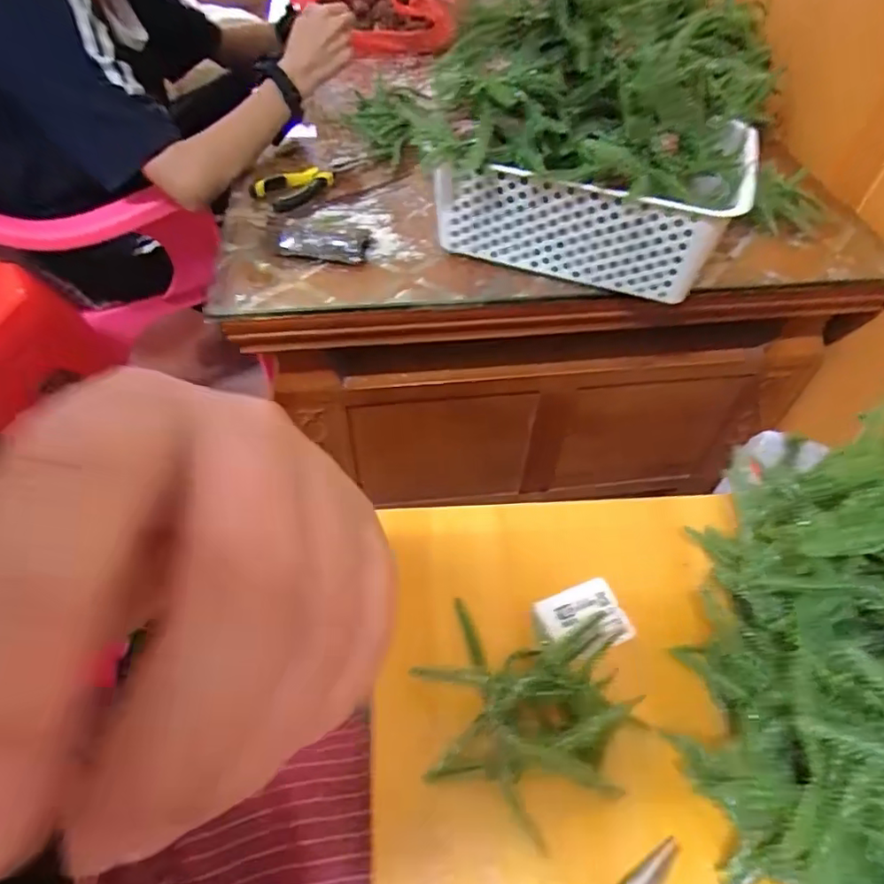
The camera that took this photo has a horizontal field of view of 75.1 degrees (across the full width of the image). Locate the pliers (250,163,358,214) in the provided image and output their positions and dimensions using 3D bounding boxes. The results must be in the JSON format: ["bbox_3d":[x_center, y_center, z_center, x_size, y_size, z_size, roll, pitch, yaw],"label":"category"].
[{"bbox_3d":[-0.172,-0.336,0.737,0.072,0.023,0.161,30,56,20],"label":"pliers"}]

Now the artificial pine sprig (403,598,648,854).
[{"bbox_3d":[0.049,0.156,0.354,0.128,0.058,0.139,8,51,4],"label":"artificial pine sprig"}]

